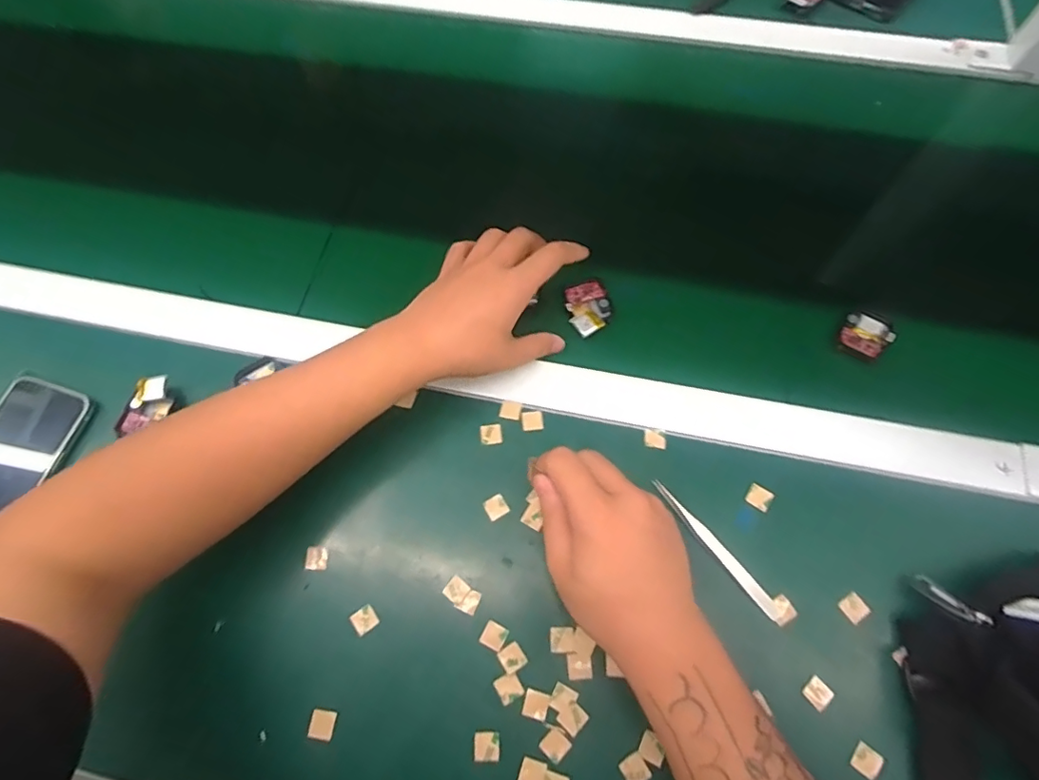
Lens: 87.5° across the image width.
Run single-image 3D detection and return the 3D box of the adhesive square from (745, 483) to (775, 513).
[{"bbox_3d":[0.176,0.079,0.397,0.017,0.004,0.017,34,73,15],"label":"adhesive square"}]

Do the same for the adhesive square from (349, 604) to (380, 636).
[{"bbox_3d":[-0.107,0.159,0.374,0.016,0.004,0.015,-36,71,-12],"label":"adhesive square"}]

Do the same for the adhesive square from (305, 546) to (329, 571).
[{"bbox_3d":[-0.145,0.121,0.389,0.016,0.004,0.016,1,68,3],"label":"adhesive square"}]

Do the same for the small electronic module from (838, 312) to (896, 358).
[{"bbox_3d":[0.282,-0.047,0.440,0.035,0.011,0.043,30,72,13],"label":"small electronic module"}]

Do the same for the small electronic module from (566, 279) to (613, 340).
[{"bbox_3d":[0.058,-0.070,0.451,0.036,0.012,0.054,-8,68,-1],"label":"small electronic module"}]

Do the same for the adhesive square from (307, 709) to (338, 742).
[{"bbox_3d":[-0.128,0.217,0.351,0.016,0.004,0.017,9,68,6],"label":"adhesive square"}]

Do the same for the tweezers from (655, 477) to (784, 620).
[{"bbox_3d":[0.138,0.111,0.383,0.010,0.007,0.118,-38,71,-12],"label":"tweezers"}]

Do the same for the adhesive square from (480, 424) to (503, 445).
[{"bbox_3d":[-0.022,0.033,0.416,0.017,0.004,0.015,-9,68,-1],"label":"adhesive square"}]

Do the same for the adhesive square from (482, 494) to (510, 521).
[{"bbox_3d":[-0.017,0.086,0.397,0.015,0.004,0.015,-28,70,-11],"label":"adhesive square"}]

